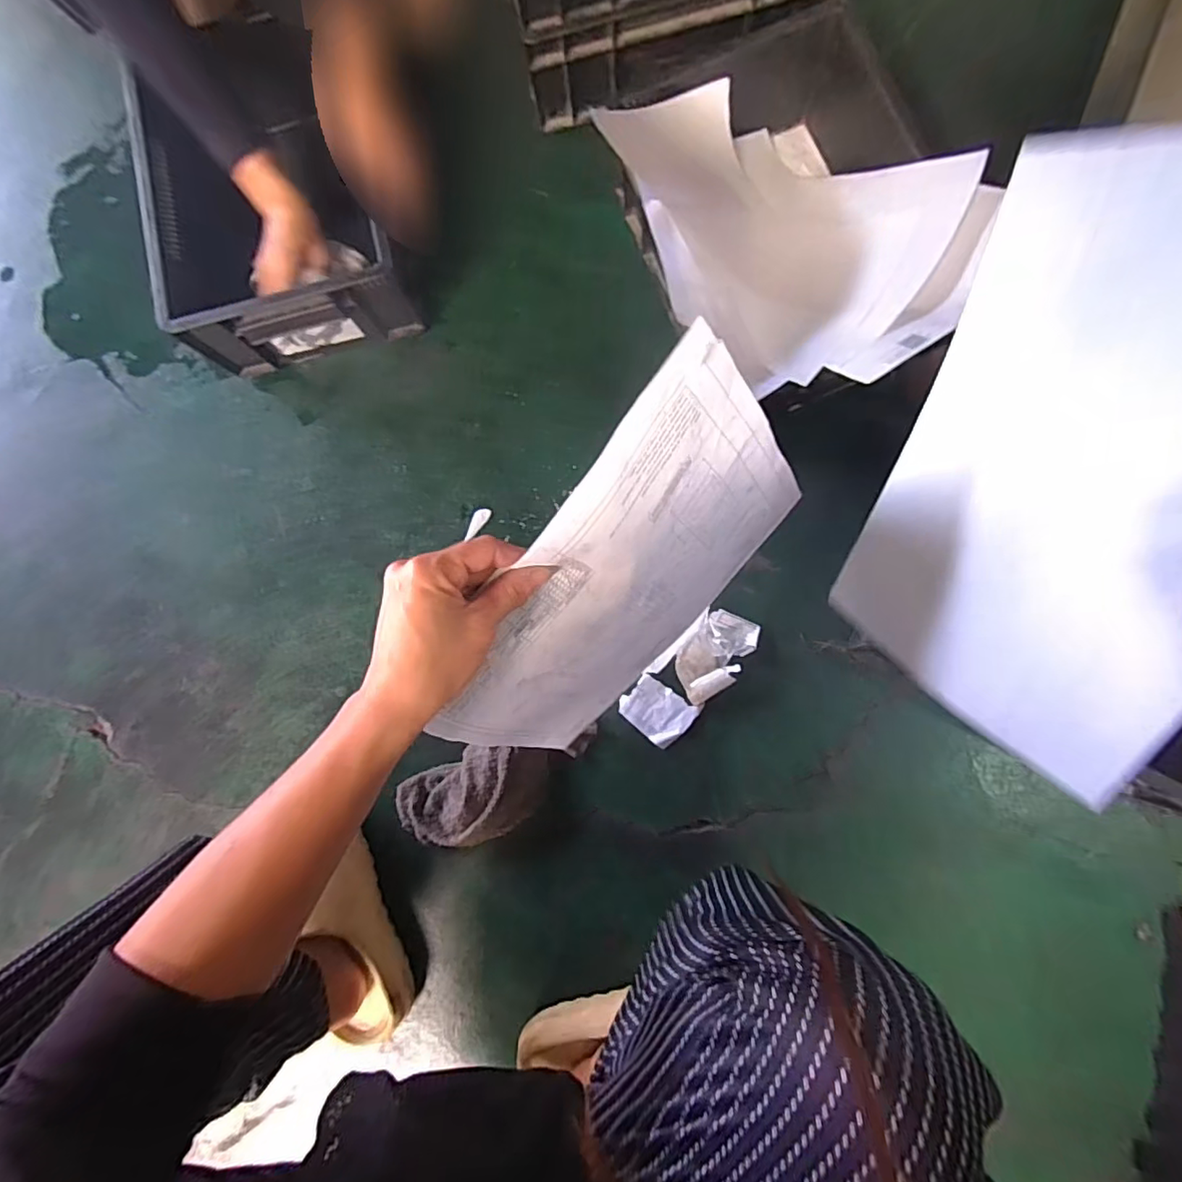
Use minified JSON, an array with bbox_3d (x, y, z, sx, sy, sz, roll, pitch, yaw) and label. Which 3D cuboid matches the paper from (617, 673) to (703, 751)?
[{"bbox_3d":[0.070,0.124,0.598,0.069,0.005,0.055,41,88,9],"label":"paper"}]

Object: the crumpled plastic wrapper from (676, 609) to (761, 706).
[{"bbox_3d":[0.127,0.066,0.589,0.057,0.019,0.098,38,87,9],"label":"crumpled plastic wrapper"}]

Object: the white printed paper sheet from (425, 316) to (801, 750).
[{"bbox_3d":[0.029,0.002,0.400,0.285,0.207,0.022,-51,54,7],"label":"white printed paper sheet"}]

